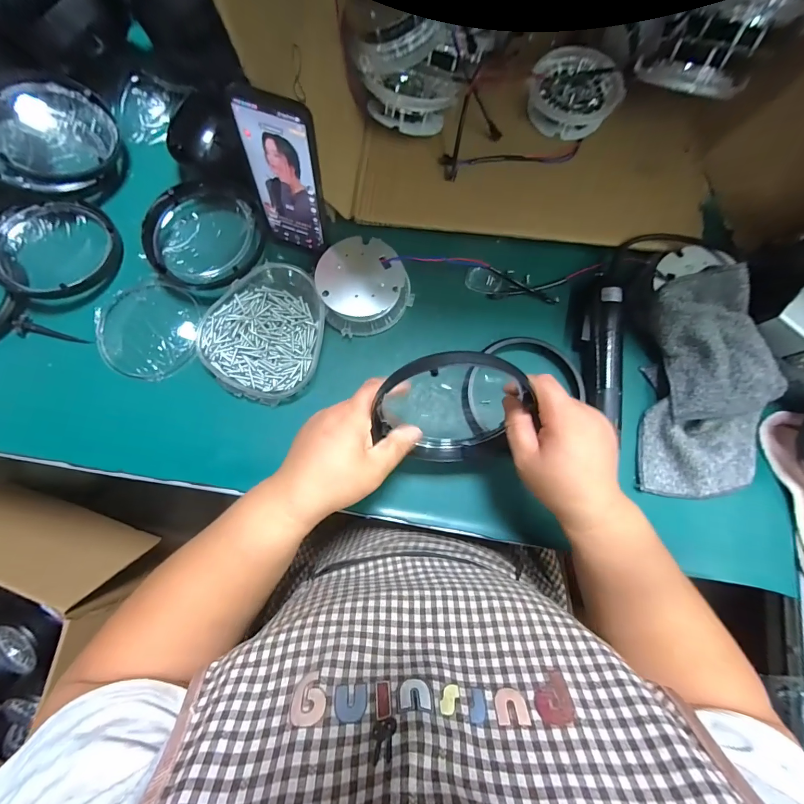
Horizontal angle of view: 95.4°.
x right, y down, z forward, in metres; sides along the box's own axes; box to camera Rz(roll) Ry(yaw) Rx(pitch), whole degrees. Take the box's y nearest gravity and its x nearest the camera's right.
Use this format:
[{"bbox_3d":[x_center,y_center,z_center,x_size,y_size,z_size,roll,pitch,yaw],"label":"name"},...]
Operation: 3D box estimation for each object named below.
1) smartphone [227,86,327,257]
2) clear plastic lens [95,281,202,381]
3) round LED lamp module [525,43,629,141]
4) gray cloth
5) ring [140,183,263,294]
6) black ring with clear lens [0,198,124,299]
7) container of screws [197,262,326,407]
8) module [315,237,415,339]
[{"bbox_3d":[-0.118,-0.226,0.380,0.077,0.155,0.013,19,68,0],"label":"smartphone"},{"bbox_3d":[-0.297,-0.086,0.429,0.123,0.019,0.113,19,79,4],"label":"clear plastic lens"},{"bbox_3d":[0.219,-0.398,0.468,0.105,0.032,0.101,0,78,0],"label":"round LED lamp module"},{"bbox_3d":[0.331,-0.020,0.393,0.121,0.057,0.246,4,93,1],"label":"gray cloth"},{"bbox_3d":[-0.235,-0.196,0.437,0.126,0.032,0.134,0,78,0],"label":"ring"},{"bbox_3d":[-0.421,-0.188,0.440,0.135,0.031,0.128,0,78,0],"label":"black ring with clear lens"},{"bbox_3d":[-0.158,-0.082,0.424,0.141,0.036,0.156,17,79,4],"label":"container of screws"},{"bbox_3d":[-0.043,-0.136,0.429,0.101,0.039,0.103,0,78,0],"label":"module"}]

